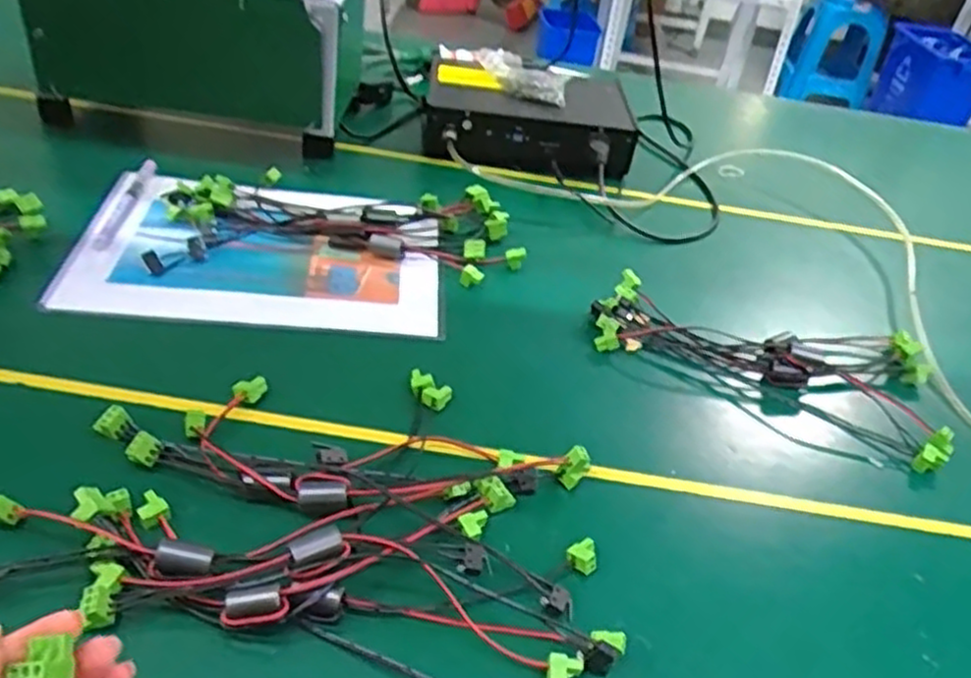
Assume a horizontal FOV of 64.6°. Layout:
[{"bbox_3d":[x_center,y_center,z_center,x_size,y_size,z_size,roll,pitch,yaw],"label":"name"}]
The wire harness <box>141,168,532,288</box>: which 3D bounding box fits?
[{"bbox_3d":[-0.134,-0.114,0.716,0.318,0.033,0.163,5,35,-8],"label":"wire harness"}]

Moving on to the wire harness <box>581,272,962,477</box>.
[{"bbox_3d":[0.238,0.010,0.654,0.288,0.038,0.159,19,36,13],"label":"wire harness"}]

